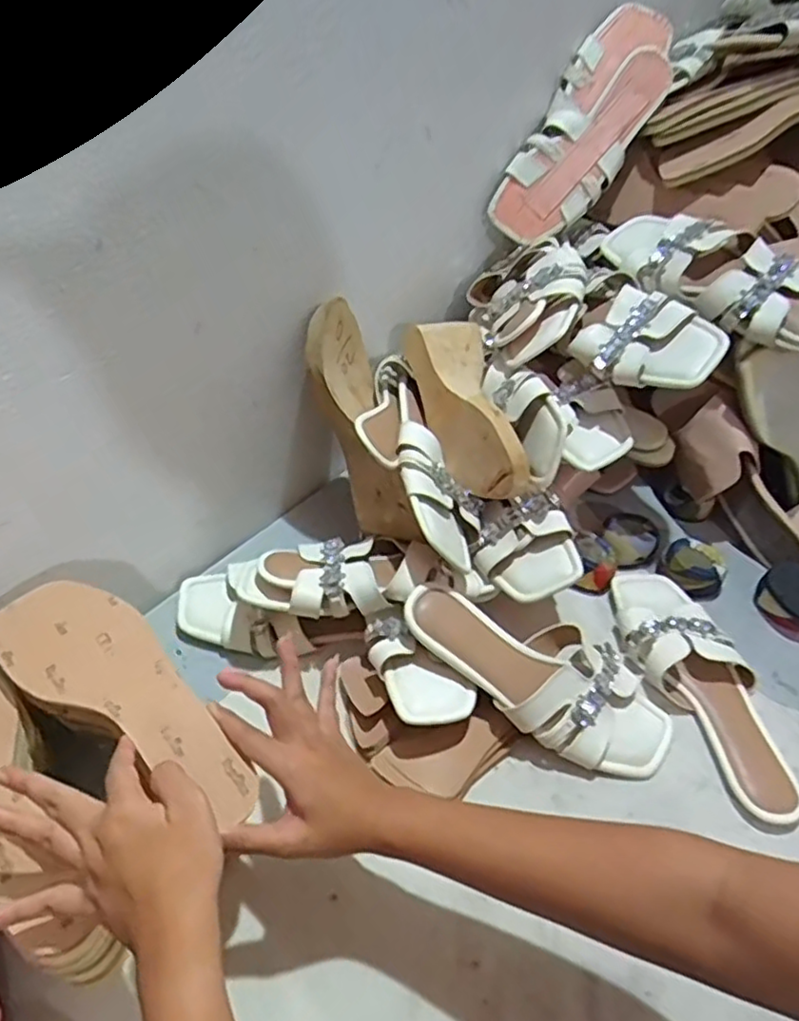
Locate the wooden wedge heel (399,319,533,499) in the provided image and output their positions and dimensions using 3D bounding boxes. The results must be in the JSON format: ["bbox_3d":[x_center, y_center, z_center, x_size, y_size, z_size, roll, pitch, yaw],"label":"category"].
[{"bbox_3d":[0.061,-0.103,0.652,0.086,0.070,0.204,-7,49,-5],"label":"wooden wedge heel"}]

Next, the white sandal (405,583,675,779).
[{"bbox_3d":[0.120,0.137,0.575,0.247,0.048,0.102,29,54,8],"label":"white sandal"}]

